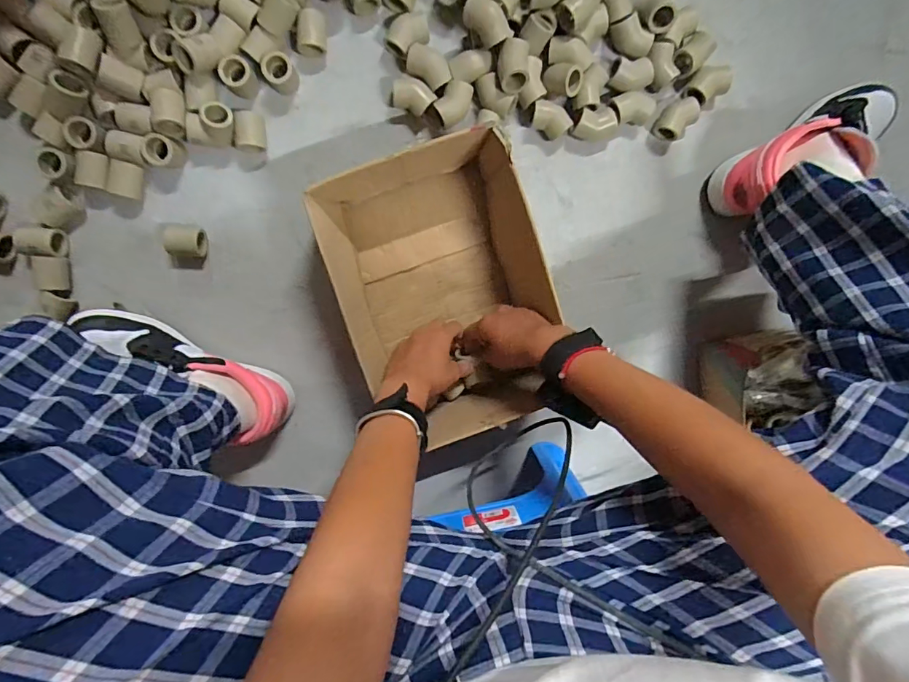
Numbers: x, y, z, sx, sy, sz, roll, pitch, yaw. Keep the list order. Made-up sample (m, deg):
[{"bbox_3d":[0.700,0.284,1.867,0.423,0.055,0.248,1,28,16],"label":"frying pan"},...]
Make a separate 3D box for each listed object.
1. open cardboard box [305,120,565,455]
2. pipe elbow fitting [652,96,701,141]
[{"bbox_3d":[-0.016,-0.065,0.569,0.218,0.163,0.279,-17,98,-2],"label":"open cardboard box"},{"bbox_3d":[0.286,-0.286,0.609,0.045,0.030,0.060,38,92,-8],"label":"pipe elbow fitting"}]

